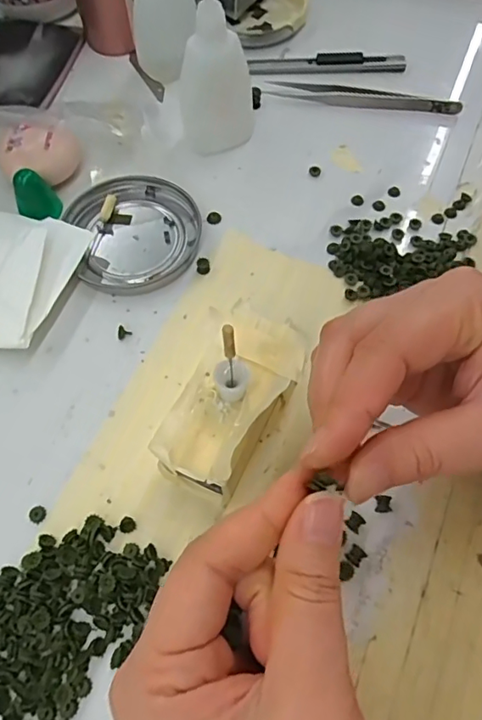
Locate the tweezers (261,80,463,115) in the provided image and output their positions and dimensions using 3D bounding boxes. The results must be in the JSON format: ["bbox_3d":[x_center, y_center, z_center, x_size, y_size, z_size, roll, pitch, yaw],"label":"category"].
[{"bbox_3d":[0.080,-0.172,0.353,0.126,0.009,0.016,13,64,6],"label":"tweezers"}]

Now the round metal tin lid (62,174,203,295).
[{"bbox_3d":[-0.060,-0.076,0.307,0.072,0.008,0.077,0,64,0],"label":"round metal tin lid"}]

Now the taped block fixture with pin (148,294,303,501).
[{"bbox_3d":[-0.004,0.021,0.241,0.039,0.040,0.084,27,67,13],"label":"taped block fixture with pin"}]

